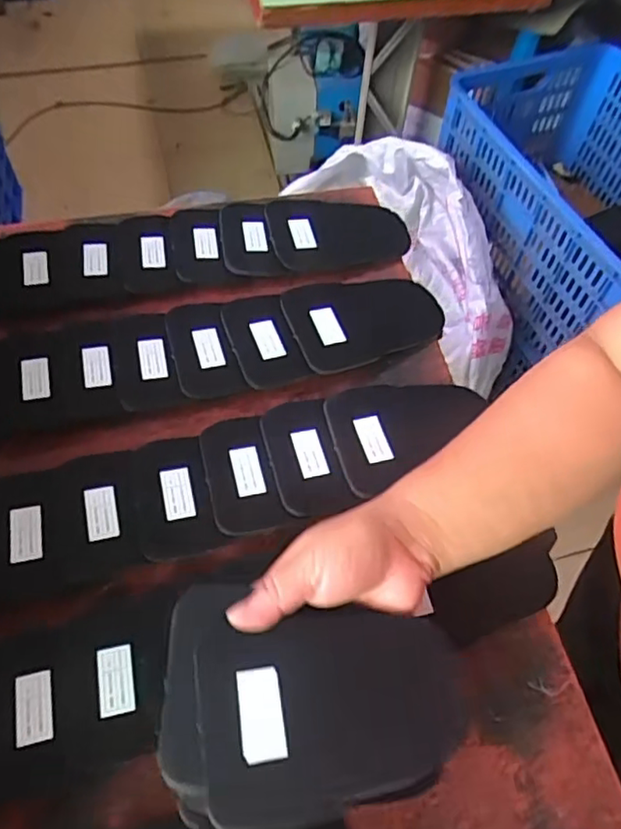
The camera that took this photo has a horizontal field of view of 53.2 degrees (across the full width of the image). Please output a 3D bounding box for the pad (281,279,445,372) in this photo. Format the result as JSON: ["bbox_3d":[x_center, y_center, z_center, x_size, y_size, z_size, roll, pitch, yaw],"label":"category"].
[{"bbox_3d":[0.050,-0.094,0.571,0.139,0.008,0.095,-17,60,-13],"label":"pad"}]

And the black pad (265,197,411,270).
[{"bbox_3d":[0.028,-0.189,0.635,0.139,0.011,0.092,-9,71,-15],"label":"black pad"}]

